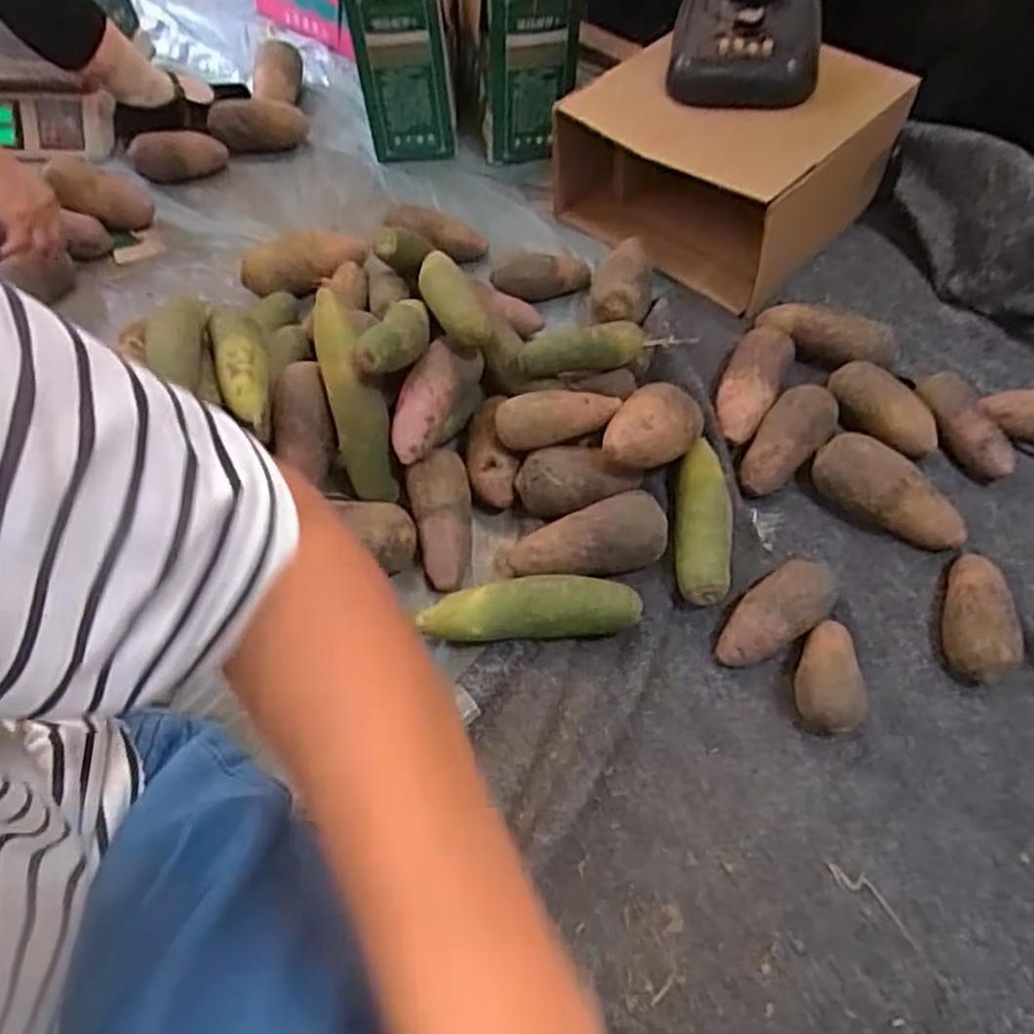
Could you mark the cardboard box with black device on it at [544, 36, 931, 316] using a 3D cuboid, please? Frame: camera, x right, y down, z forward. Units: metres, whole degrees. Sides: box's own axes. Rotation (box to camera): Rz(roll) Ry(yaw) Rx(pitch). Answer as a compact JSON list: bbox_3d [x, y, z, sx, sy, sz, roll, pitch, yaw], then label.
[{"bbox_3d":[0.284,-0.504,1.047,0.355,0.203,0.317,36,65,23],"label":"cardboard box with black device on it"}]

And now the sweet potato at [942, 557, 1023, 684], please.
[{"bbox_3d":[0.450,0.101,0.716,0.070,0.055,0.126,20,60,15],"label":"sweet potato"}]

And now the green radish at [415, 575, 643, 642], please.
[{"bbox_3d":[0.011,0.087,0.713,0.207,0.050,0.052,-2,57,1],"label":"green radish"}]

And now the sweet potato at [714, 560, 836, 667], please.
[{"bbox_3d":[0.254,0.093,0.716,0.144,0.054,0.062,-35,62,-19],"label":"sweet potato"}]

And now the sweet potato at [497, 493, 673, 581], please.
[{"bbox_3d":[0.067,0.030,0.751,0.170,0.068,0.071,-15,58,-7],"label":"sweet potato"}]

